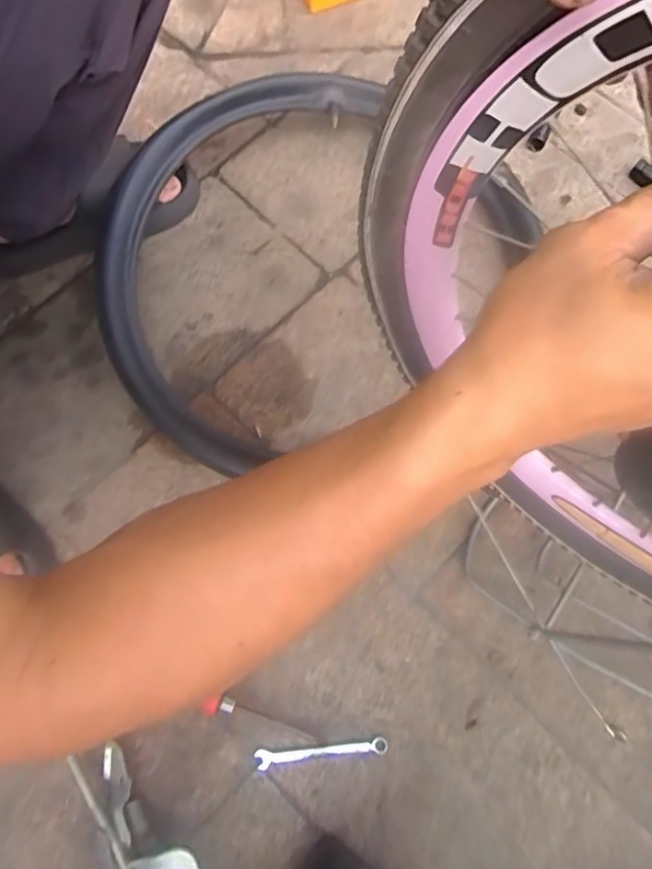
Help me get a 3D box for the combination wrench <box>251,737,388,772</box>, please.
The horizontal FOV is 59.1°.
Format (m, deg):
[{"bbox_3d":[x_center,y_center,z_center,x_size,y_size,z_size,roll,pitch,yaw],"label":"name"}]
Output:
[{"bbox_3d":[-0.004,0.276,0.499,0.113,0.011,0.015,-8,74,0],"label":"combination wrench"}]

